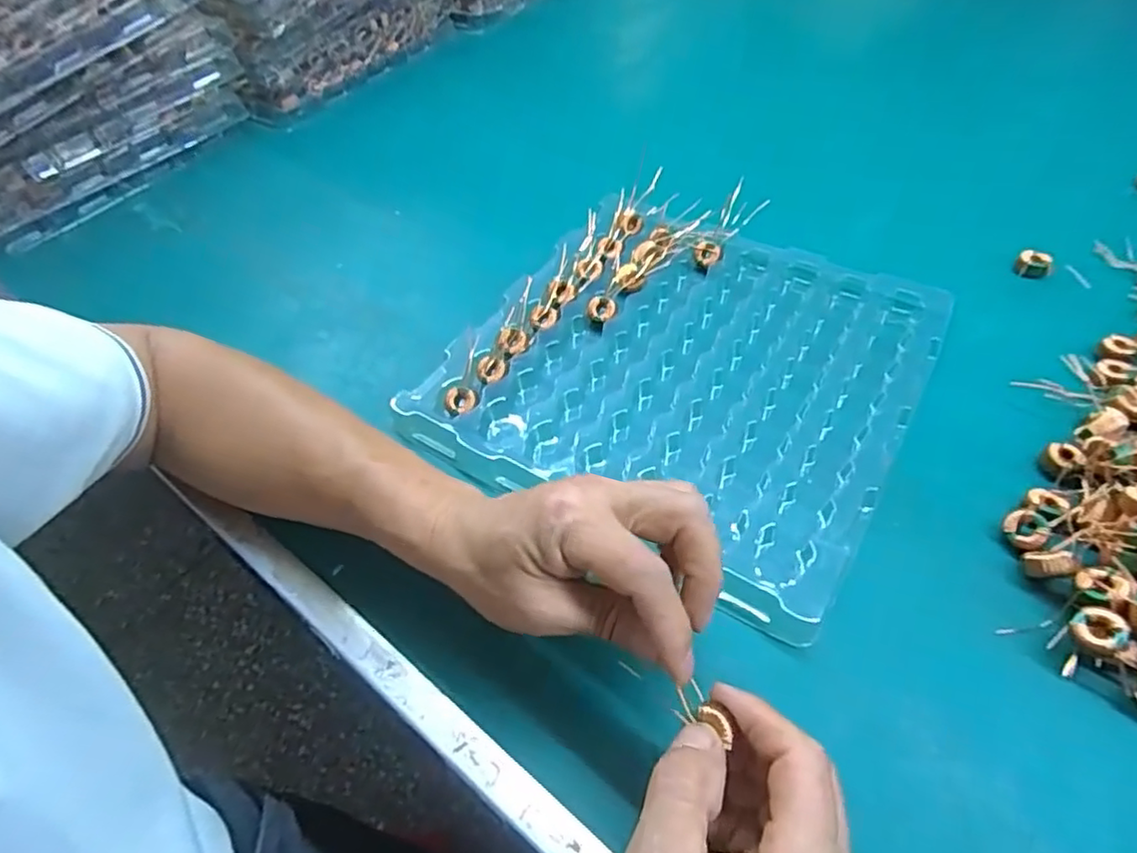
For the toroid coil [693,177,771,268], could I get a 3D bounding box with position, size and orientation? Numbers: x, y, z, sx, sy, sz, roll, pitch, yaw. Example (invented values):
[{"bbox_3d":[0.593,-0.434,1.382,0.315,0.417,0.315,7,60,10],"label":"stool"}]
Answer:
[{"bbox_3d":[0.128,-0.157,0.507,0.025,0.027,0.068,39,101,30],"label":"toroid coil"}]

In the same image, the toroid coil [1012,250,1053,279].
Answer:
[{"bbox_3d":[0.356,-0.123,0.488,0.024,0.016,0.014,27,60,22],"label":"toroid coil"}]

